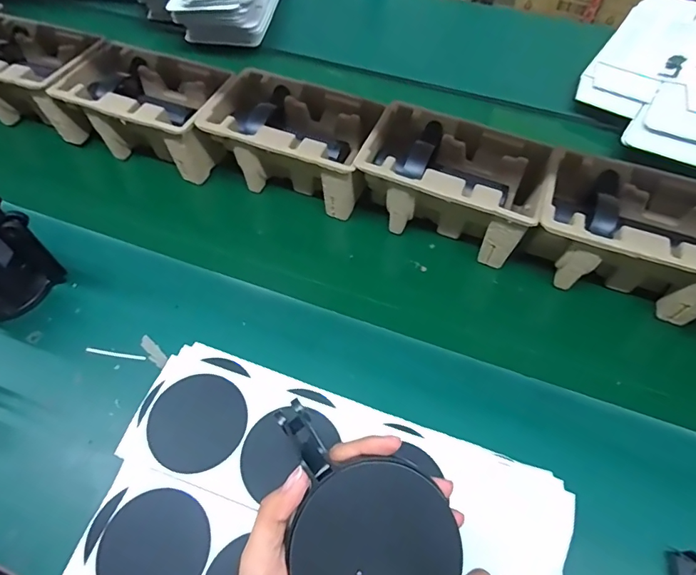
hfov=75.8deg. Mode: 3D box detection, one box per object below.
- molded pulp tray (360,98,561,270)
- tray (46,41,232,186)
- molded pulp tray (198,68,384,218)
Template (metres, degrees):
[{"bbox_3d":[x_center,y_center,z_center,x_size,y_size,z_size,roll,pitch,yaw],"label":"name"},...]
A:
[{"bbox_3d":[0.130,-0.133,0.588,0.225,0.102,0.145,18,57,9],"label":"molded pulp tray"},{"bbox_3d":[-0.283,-0.257,0.667,0.232,0.106,0.149,21,58,12],"label":"tray"},{"bbox_3d":[-0.076,-0.206,0.637,0.225,0.104,0.147,20,58,11],"label":"molded pulp tray"}]

